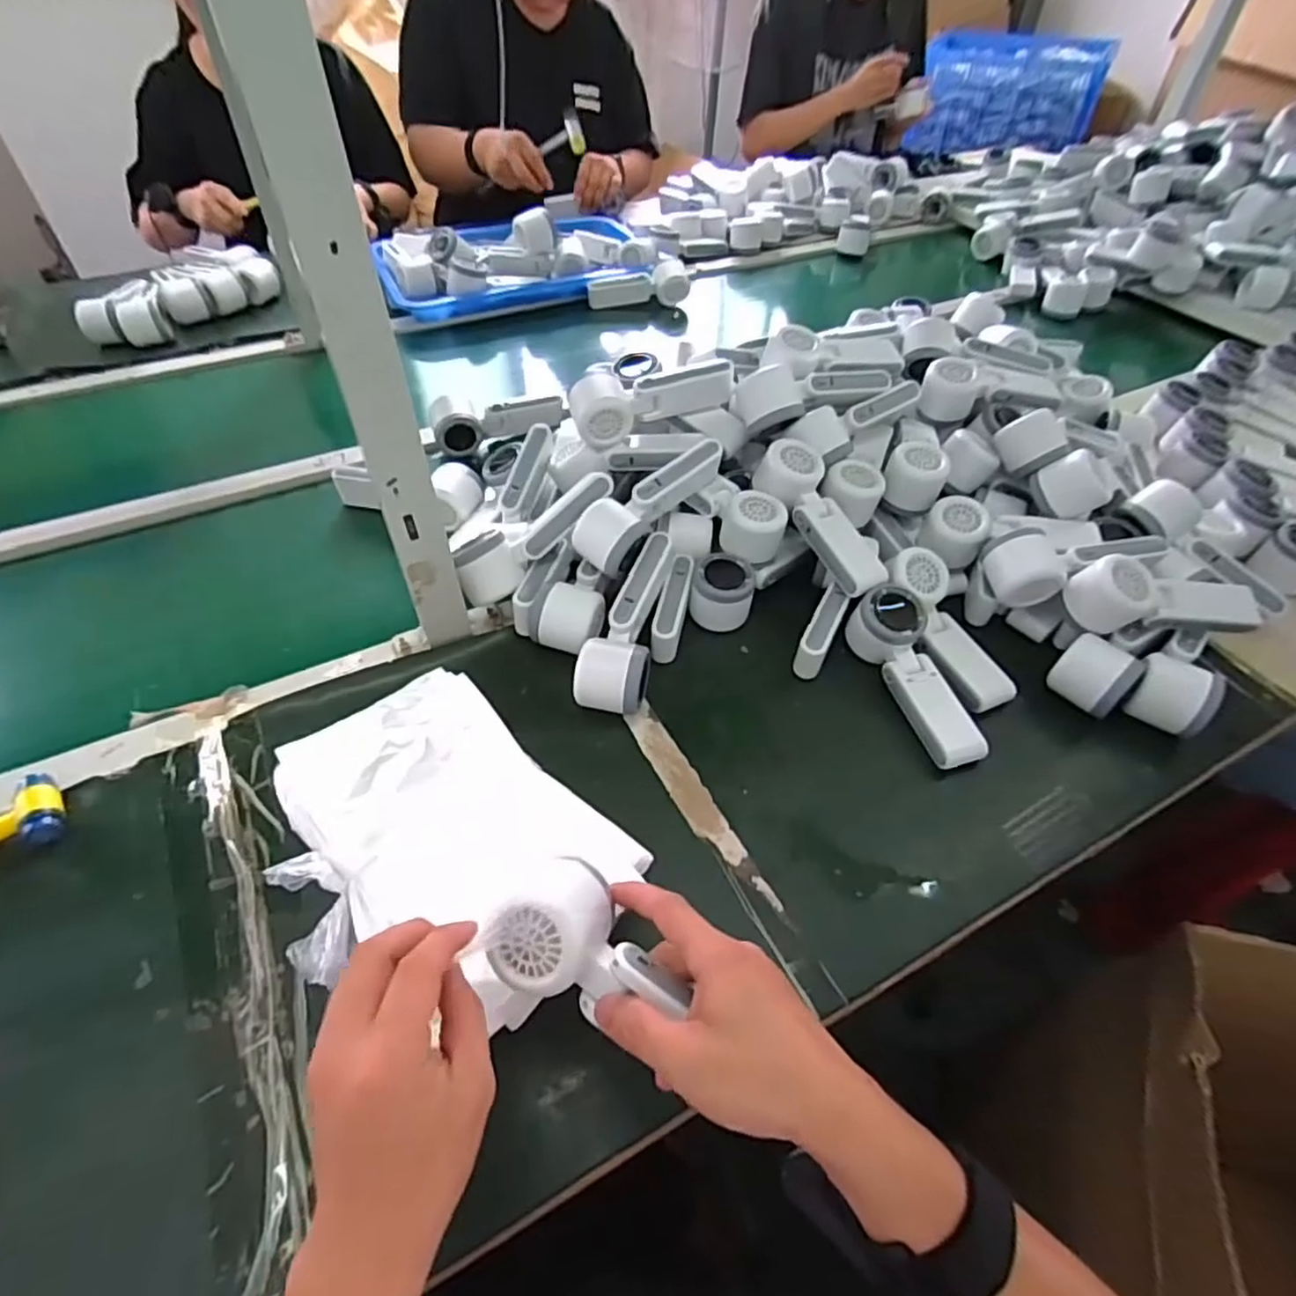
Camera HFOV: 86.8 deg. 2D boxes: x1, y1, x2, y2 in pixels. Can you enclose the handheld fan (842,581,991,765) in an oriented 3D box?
[{"bbox_3d":[0.233,0.021,0.584,0.058,0.057,0.163,-14,51,-14],"label":"handheld fan"}]

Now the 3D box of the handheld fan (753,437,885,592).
[{"bbox_3d":[0.163,-0.123,0.653,0.056,0.042,0.168,-26,76,-22],"label":"handheld fan"}]

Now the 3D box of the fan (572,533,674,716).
[{"bbox_3d":[-0.015,-0.022,0.593,0.055,0.048,0.166,13,65,8],"label":"fan"}]

